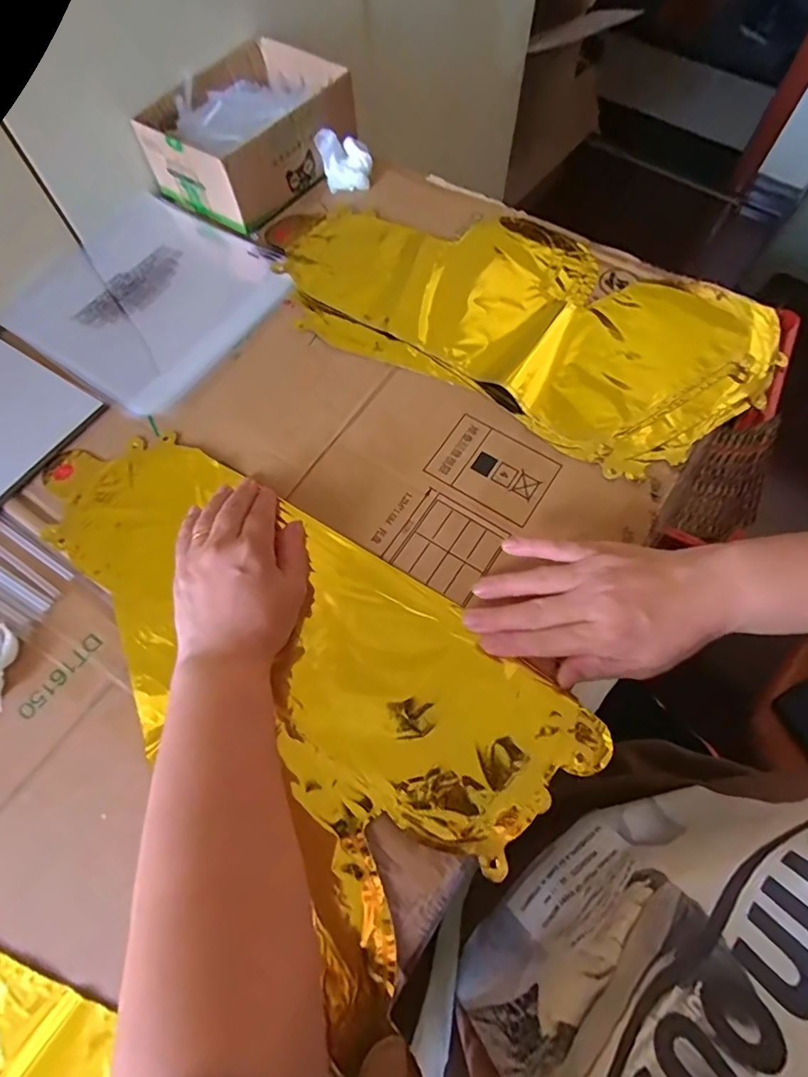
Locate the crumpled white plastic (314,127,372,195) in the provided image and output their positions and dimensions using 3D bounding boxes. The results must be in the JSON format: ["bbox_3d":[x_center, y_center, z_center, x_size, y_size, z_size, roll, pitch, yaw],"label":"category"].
[{"bbox_3d":[-0.061,-0.389,0.521,0.051,0.038,0.032,-10,67,-3],"label":"crumpled white plastic"}]

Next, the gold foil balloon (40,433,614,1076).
[{"bbox_3d":[-0.103,0.078,0.349,0.420,0.011,0.210,34,72,14],"label":"gold foil balloon"}]

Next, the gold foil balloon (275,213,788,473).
[{"bbox_3d":[0.097,-0.210,0.452,0.421,0.019,0.218,29,71,13],"label":"gold foil balloon"}]

